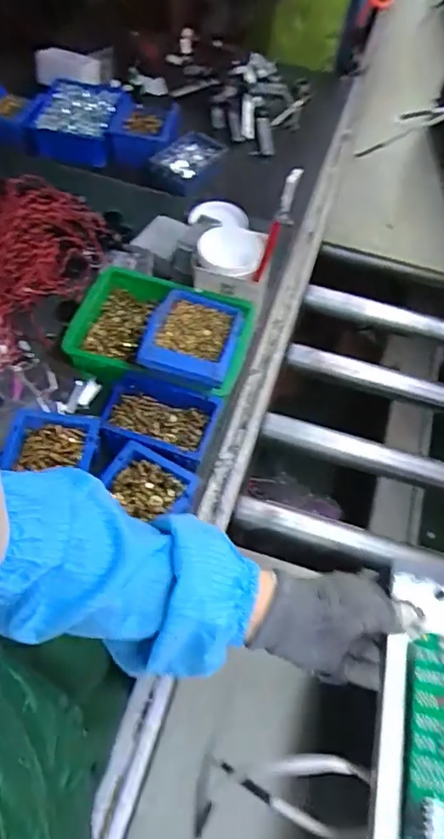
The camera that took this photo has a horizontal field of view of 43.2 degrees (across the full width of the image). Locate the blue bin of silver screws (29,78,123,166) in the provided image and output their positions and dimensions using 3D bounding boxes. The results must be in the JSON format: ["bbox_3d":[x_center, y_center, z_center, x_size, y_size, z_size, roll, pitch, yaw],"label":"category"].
[{"bbox_3d":[-0.289,-0.598,1.129,0.148,0.073,0.172,10,58,2],"label":"blue bin of silver screws"}]

